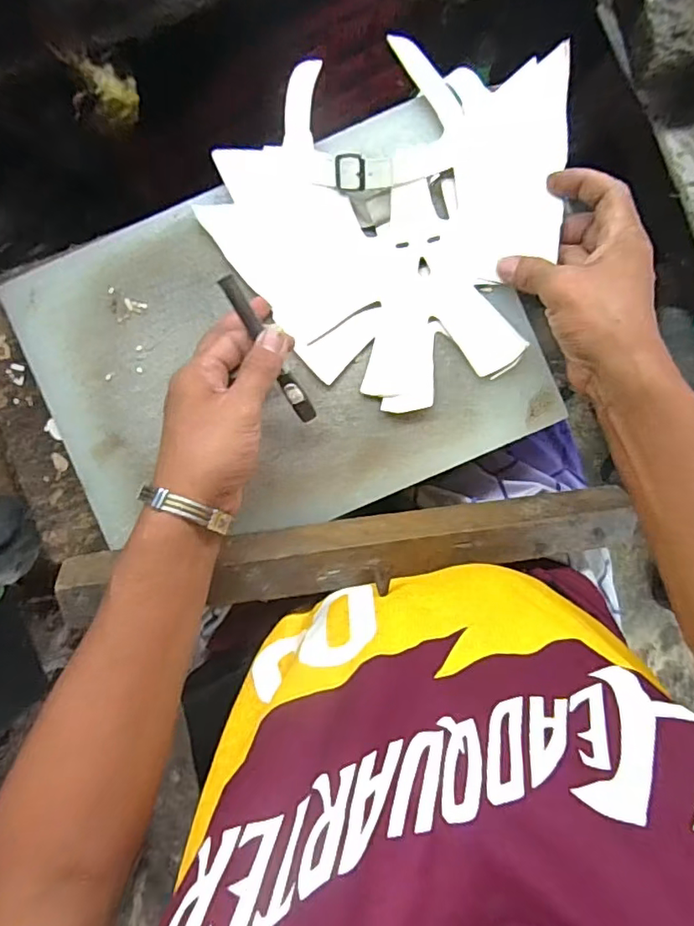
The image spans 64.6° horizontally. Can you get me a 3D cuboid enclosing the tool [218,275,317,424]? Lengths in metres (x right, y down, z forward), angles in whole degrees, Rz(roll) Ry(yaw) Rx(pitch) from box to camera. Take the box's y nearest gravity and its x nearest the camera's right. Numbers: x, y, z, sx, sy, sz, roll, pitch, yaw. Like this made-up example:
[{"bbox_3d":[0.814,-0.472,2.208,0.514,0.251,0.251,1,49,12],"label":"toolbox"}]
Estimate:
[{"bbox_3d":[-0.054,-0.077,0.388,0.013,0.011,0.116,-31,111,-1],"label":"tool"}]

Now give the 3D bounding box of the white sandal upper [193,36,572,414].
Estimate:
[{"bbox_3d":[0.026,-0.180,0.417,0.253,0.028,0.257,7,94,3],"label":"white sandal upper"}]

